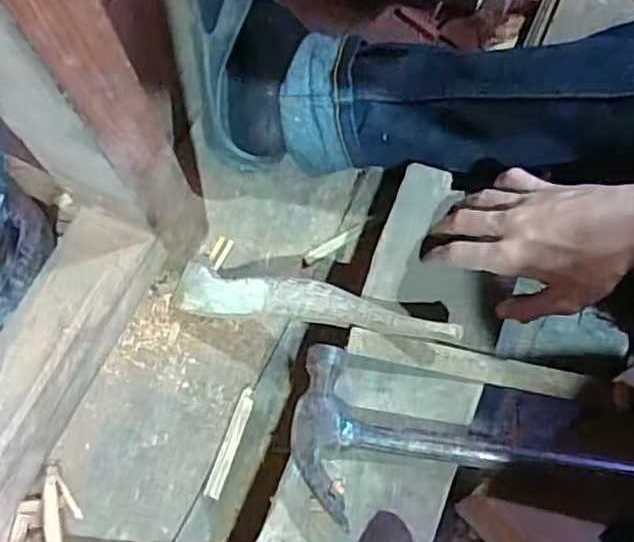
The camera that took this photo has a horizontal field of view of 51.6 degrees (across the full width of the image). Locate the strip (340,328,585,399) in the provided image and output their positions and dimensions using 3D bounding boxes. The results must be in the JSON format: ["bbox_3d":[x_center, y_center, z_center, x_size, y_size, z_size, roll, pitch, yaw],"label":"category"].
[{"bbox_3d":[0.110,0.069,0.494,0.172,0.005,0.021,11,81,8],"label":"strip"}]

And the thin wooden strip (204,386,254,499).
[{"bbox_3d":[-0.077,0.154,0.590,0.014,0.008,0.098,18,70,9],"label":"thin wooden strip"}]

